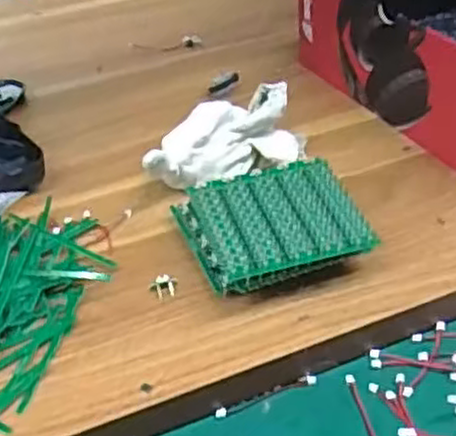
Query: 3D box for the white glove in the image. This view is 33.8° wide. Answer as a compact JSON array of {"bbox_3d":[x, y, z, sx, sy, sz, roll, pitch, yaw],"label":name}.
[{"bbox_3d":[0.000,-0.051,0.510,0.099,0.065,0.067,11,43,14],"label":"white glove"}]

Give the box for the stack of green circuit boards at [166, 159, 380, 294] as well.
[{"bbox_3d":[0.027,0.007,0.444,0.093,0.033,0.085,-15,43,-12],"label":"stack of green circuit boards"}]

